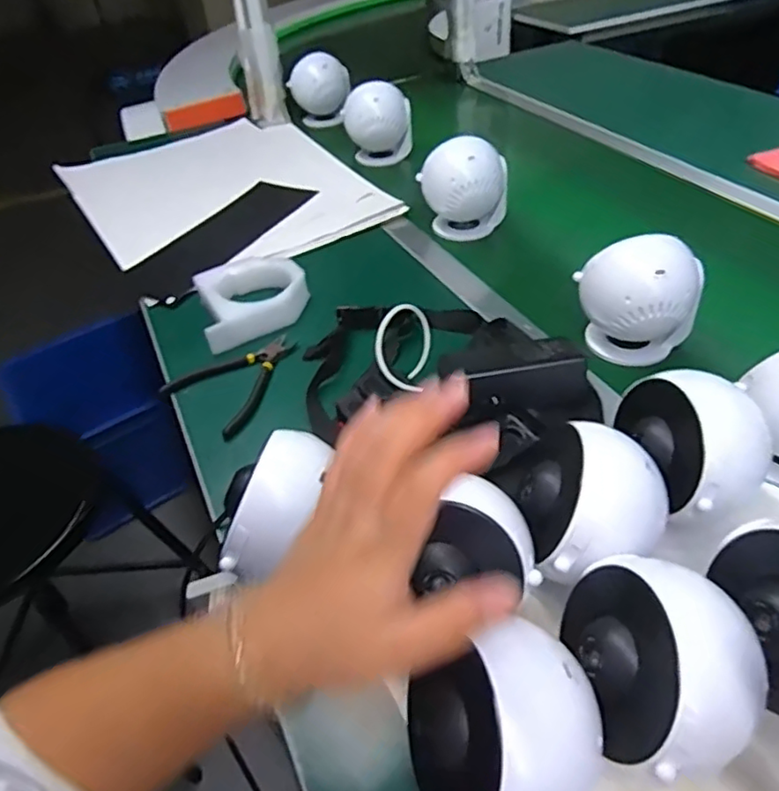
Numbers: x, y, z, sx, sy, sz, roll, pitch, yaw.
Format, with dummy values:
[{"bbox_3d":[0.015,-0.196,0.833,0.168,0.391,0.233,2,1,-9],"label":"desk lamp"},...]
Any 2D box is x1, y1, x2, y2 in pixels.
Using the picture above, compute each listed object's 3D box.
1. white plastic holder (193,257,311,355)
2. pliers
[{"bbox_3d":[-0.164,-0.120,0.754,0.130,0.037,0.131,-18,43,-11],"label":"white plastic holder"},{"bbox_3d":[-0.153,-0.020,0.658,0.109,0.009,0.139,29,53,34],"label":"pliers"}]

